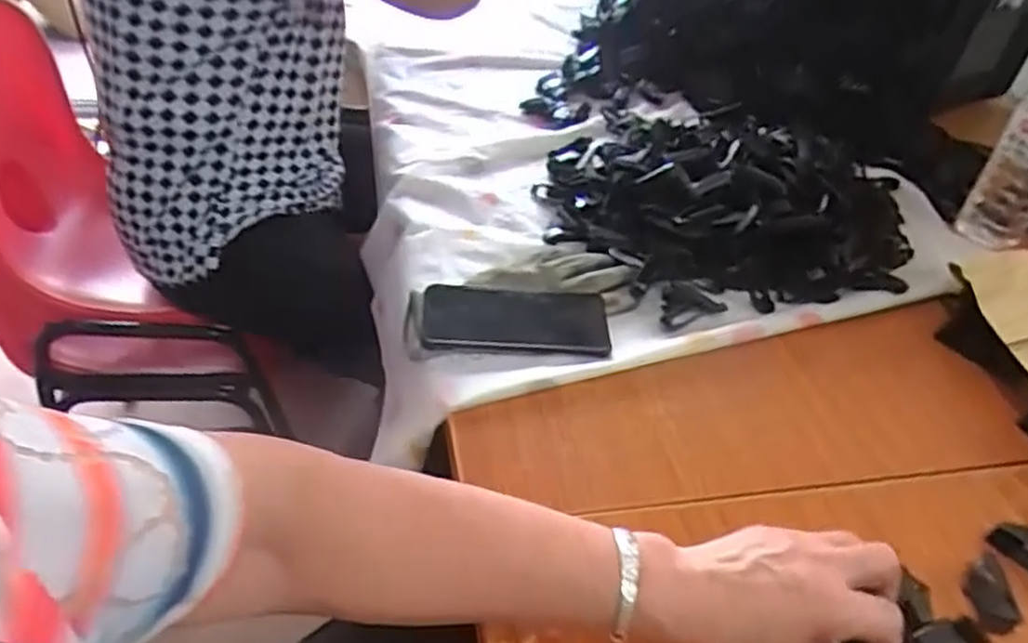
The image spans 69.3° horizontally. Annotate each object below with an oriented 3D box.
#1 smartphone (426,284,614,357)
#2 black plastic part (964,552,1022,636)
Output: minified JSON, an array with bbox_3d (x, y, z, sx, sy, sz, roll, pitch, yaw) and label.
[{"bbox_3d":[0.002,-0.004,0.649,0.159,0.012,0.080,3,40,-2],"label":"smartphone"},{"bbox_3d":[0.308,0.175,0.484,0.024,0.022,0.047,8,41,1],"label":"black plastic part"}]

